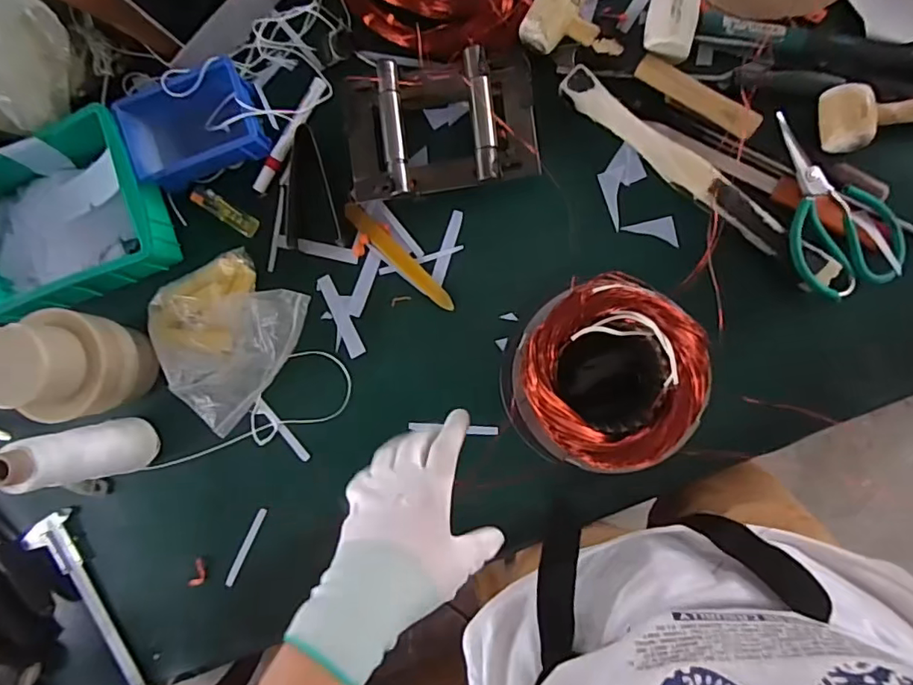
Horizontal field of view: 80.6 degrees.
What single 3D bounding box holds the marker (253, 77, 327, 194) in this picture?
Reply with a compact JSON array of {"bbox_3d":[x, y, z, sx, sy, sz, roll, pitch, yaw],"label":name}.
[{"bbox_3d":[-0.190,-0.235,0.610,0.020,0.016,0.143,33,94,6],"label":"marker"}]

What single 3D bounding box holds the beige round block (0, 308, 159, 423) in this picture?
[{"bbox_3d":[-0.395,0.023,0.571,0.088,0.157,0.111,-1,90,7],"label":"beige round block"}]

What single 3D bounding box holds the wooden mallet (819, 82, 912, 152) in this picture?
[{"bbox_3d":[0.495,-0.228,0.520,0.277,0.053,0.058,-6,89,7],"label":"wooden mallet"}]

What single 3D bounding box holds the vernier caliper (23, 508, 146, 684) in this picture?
[{"bbox_3d":[-0.437,0.310,0.633,0.061,0.015,0.225,-25,87,7],"label":"vernier caliper"}]

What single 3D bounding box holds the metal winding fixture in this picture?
[{"bbox_3d":[-0.017,-0.229,0.575,0.200,0.049,0.143,-7,89,7],"label":"metal winding fixture"}]

